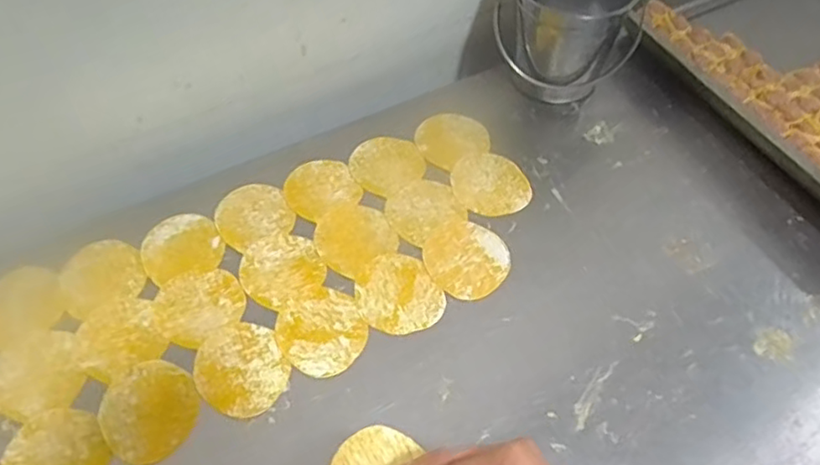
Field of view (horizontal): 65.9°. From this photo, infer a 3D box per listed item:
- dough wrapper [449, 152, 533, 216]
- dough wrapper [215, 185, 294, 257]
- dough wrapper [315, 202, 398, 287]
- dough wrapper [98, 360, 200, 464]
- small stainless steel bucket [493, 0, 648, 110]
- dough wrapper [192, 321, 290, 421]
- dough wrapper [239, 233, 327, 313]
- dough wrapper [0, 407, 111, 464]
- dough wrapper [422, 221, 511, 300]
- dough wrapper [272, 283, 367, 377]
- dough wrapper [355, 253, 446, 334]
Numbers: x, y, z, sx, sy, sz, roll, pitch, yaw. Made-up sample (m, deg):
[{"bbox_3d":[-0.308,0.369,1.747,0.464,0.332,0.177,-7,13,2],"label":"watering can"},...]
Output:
[{"bbox_3d":[0.085,-0.054,0.677,0.077,0.004,0.087,-18,57,-12],"label":"dough wrapper"},{"bbox_3d":[-0.161,-0.020,0.652,0.075,0.004,0.076,-23,58,-16],"label":"dough wrapper"},{"bbox_3d":[-0.055,0.005,0.634,0.081,0.004,0.080,0,55,0],"label":"dough wrapper"},{"bbox_3d":[-0.221,0.150,0.539,0.077,0.004,0.085,-31,61,-20],"label":"dough wrapper"},{"bbox_3d":[0.180,-0.234,0.725,0.164,0.138,0.117,17,57,11],"label":"small stainless steel bucket"},{"bbox_3d":[-0.149,0.119,0.557,0.075,0.004,0.088,-25,59,-17],"label":"dough wrapper"},{"bbox_3d":[-0.125,0.034,0.615,0.078,0.004,0.081,0,55,0],"label":"dough wrapper"},{"bbox_3d":[-0.288,0.185,0.514,0.075,0.004,0.088,-29,60,-19],"label":"dough wrapper"},{"bbox_3d":[0.055,0.023,0.623,0.079,0.004,0.087,-30,60,-19],"label":"dough wrapper"},{"bbox_3d":[-0.080,0.088,0.579,0.077,0.004,0.086,-23,58,-15],"label":"dough wrapper"},{"bbox_3d":[-0.012,0.057,0.599,0.075,0.004,0.085,-29,60,-19],"label":"dough wrapper"}]

